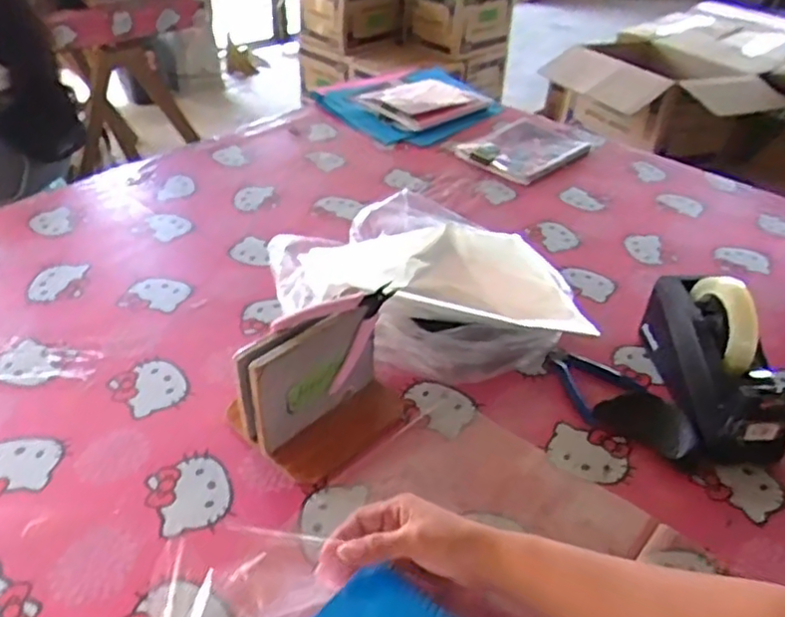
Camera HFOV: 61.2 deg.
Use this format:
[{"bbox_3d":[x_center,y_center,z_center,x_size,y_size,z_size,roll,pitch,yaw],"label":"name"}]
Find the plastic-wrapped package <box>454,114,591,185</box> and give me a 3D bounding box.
[{"bbox_3d":[0.253,-0.303,1.241,0.258,0.021,0.163,-28,48,-34],"label":"plastic-wrapped package"}]

